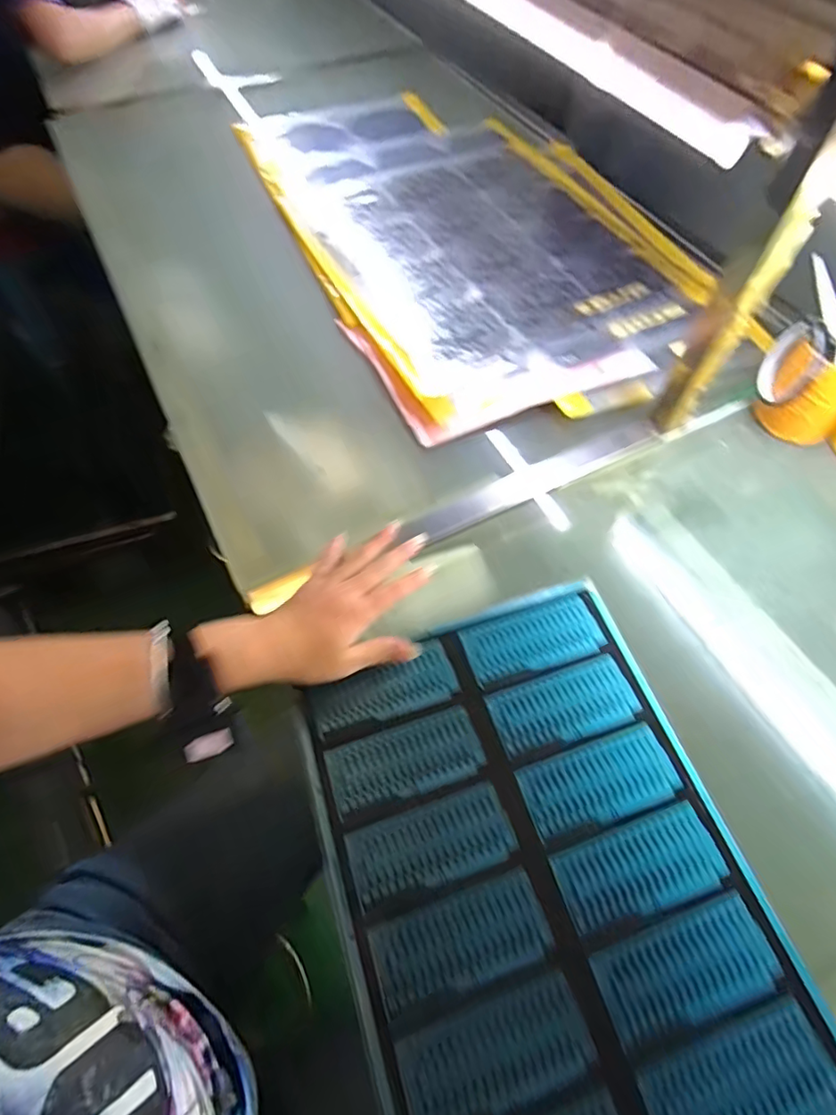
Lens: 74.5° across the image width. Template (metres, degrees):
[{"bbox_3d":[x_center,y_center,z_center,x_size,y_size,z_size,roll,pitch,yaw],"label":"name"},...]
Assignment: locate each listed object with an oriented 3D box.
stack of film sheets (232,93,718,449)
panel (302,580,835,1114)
[{"bbox_3d":[0.092,-0.521,0.848,0.537,0.021,0.836,-20,63,-11],"label":"stack of film sheets"},{"bbox_3d":[0.089,0.225,0.414,0.289,0.017,0.383,-15,62,-8],"label":"panel"}]

